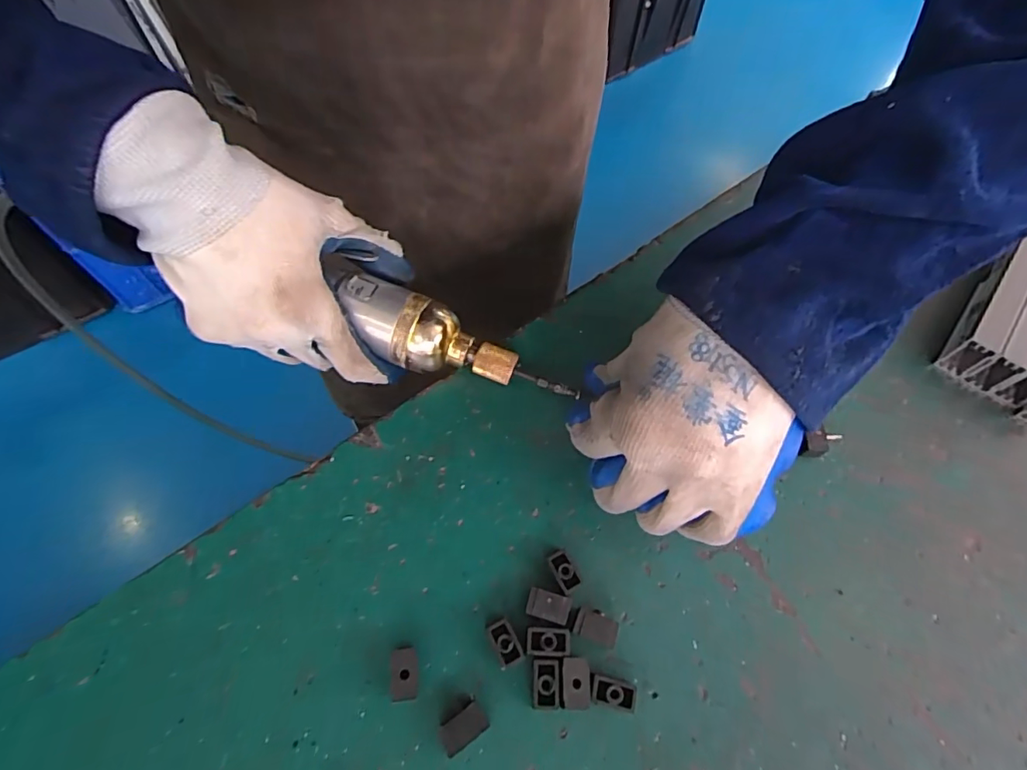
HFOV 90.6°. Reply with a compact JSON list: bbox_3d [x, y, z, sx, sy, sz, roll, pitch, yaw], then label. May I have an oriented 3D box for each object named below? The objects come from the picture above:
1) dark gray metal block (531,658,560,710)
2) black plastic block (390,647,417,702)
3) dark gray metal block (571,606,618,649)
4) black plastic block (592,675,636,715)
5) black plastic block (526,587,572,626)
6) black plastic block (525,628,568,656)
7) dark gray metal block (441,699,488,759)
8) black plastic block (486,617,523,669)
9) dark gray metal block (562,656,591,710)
[{"bbox_3d":[0.013,0.125,0.214,0.011,0.011,0.018,4,62,0],"label":"dark gray metal block"},{"bbox_3d":[-0.045,0.122,0.214,0.011,0.011,0.019,-4,62,-4],"label":"black plastic block"},{"bbox_3d":[0.036,0.107,0.224,0.018,0.011,0.011,21,64,9],"label":"dark gray metal block"},{"bbox_3d":[0.041,0.129,0.212,0.018,0.011,0.010,14,63,5],"label":"black plastic block"},{"bbox_3d":[0.015,0.099,0.228,0.018,0.011,0.011,15,63,6],"label":"black plastic block"},{"bbox_3d":[0.015,0.112,0.221,0.018,0.011,0.010,3,62,0],"label":"black plastic block"},{"bbox_3d":[-0.020,0.138,0.206,0.018,0.013,0.012,-31,67,-16],"label":"dark gray metal block"},{"bbox_3d":[-0.004,0.112,0.221,0.010,0.012,0.018,-25,66,-14],"label":"black plastic block"},{"bbox_3d":[0.025,0.125,0.214,0.011,0.011,0.018,3,62,0],"label":"dark gray metal block"}]

